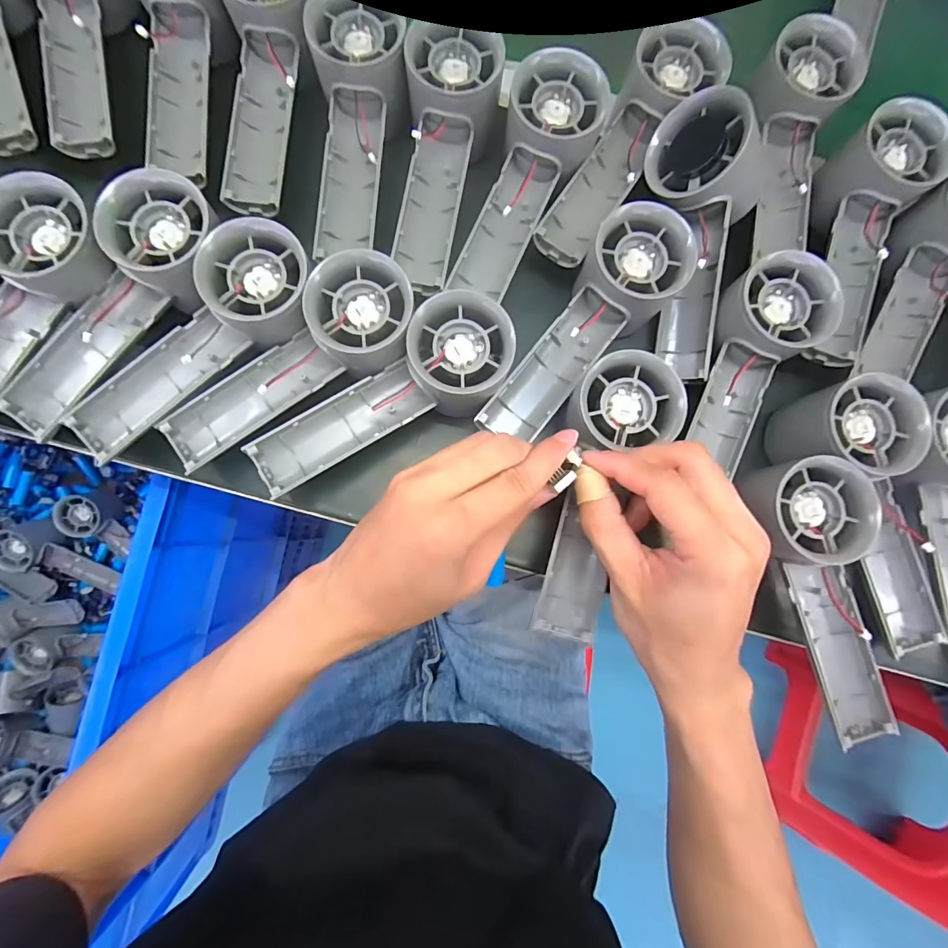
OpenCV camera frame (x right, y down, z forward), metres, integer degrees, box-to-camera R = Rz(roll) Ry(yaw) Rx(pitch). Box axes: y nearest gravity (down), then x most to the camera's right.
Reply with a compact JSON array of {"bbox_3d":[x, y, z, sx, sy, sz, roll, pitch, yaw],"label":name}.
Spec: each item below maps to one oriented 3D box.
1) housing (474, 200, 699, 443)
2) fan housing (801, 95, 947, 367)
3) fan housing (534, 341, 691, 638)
[{"bbox_3d":[0.064,-0.084,0.274,0.054,0.048,0.158,40,96,2],"label":"housing"},{"bbox_3d":[0.237,-0.145,0.274,0.055,0.044,0.148,25,83,0],"label":"fan housing"},{"bbox_3d":[0.068,0.011,0.249,0.057,0.033,0.159,18,83,-1],"label":"fan housing"}]

